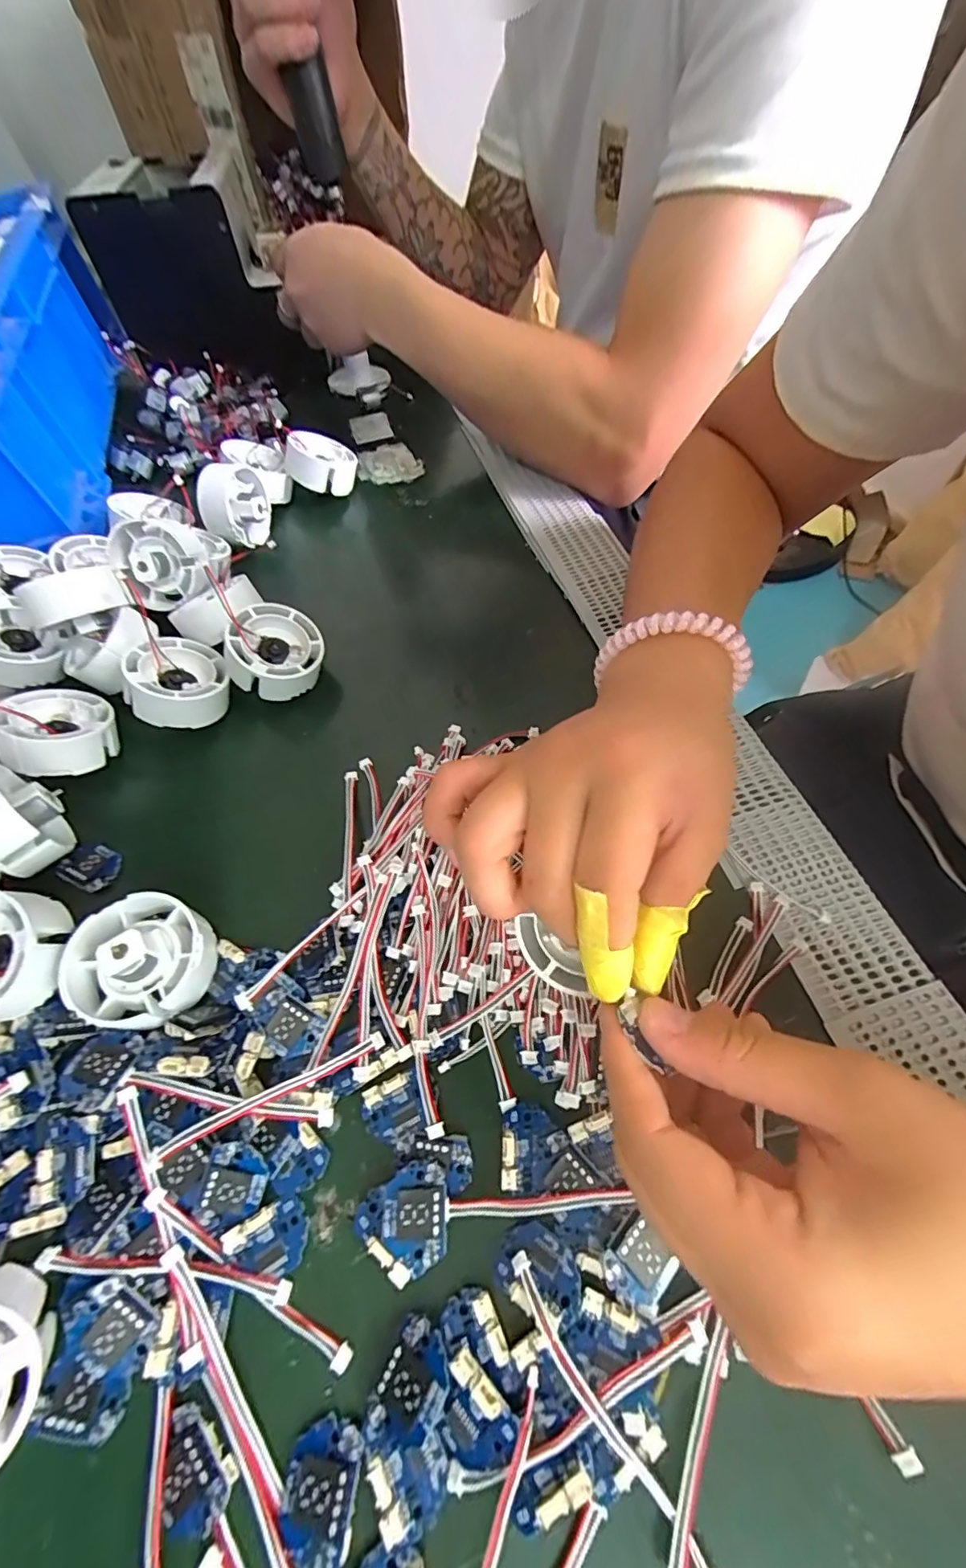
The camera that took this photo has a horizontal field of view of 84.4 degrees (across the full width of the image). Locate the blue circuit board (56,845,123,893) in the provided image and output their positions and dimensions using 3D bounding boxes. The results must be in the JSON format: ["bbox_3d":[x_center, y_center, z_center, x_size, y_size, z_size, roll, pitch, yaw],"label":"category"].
[{"bbox_3d":[-0.201,0.042,0.274,0.027,0.007,0.022,18,64,16],"label":"blue circuit board"}]

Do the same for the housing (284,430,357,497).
[{"bbox_3d":[-0.129,-0.255,0.423,0.054,0.024,0.046,0,75,-30],"label":"housing"}]

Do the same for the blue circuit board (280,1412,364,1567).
[{"bbox_3d":[-0.049,0.214,0.161,0.022,0.006,0.028,2,60,8],"label":"blue circuit board"}]

